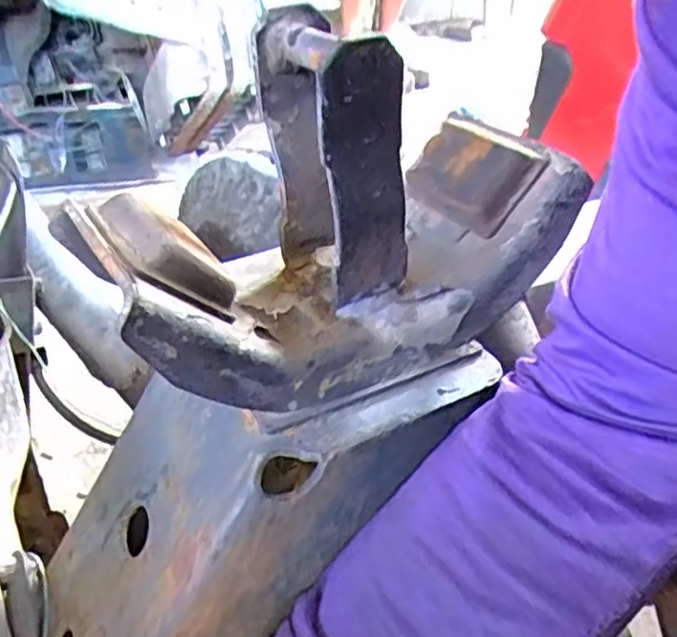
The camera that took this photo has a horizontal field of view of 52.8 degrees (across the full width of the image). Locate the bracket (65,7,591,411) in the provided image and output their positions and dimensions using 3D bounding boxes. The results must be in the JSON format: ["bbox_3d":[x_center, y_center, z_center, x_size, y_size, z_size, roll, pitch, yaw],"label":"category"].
[{"bbox_3d":[0.000,-0.048,0.286,0.204,0.123,0.081,-18,38,-28],"label":"bracket"}]

